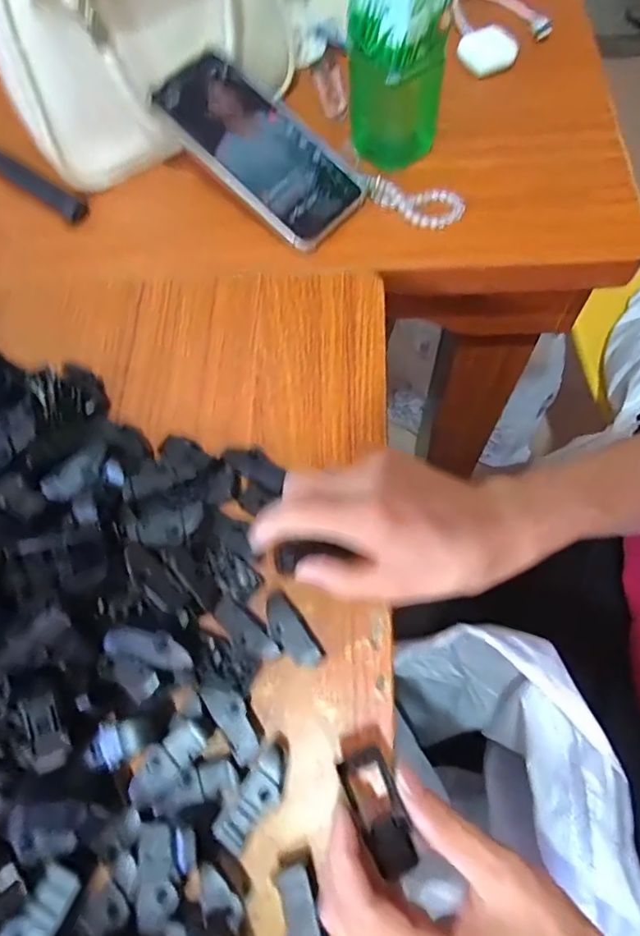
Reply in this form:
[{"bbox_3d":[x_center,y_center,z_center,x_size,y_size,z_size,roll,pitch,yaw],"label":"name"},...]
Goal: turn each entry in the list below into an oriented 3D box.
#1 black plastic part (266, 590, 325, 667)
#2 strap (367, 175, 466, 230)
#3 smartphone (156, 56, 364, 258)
[{"bbox_3d":[-0.016,0.092,0.304,0.018,0.014,0.047,-35,70,-12],"label":"black plastic part"},{"bbox_3d":[0.077,-0.212,0.427,0.077,0.019,0.034,3,67,4],"label":"strap"},{"bbox_3d":[-0.046,-0.251,0.420,0.166,0.017,0.087,40,74,-5],"label":"smartphone"}]

